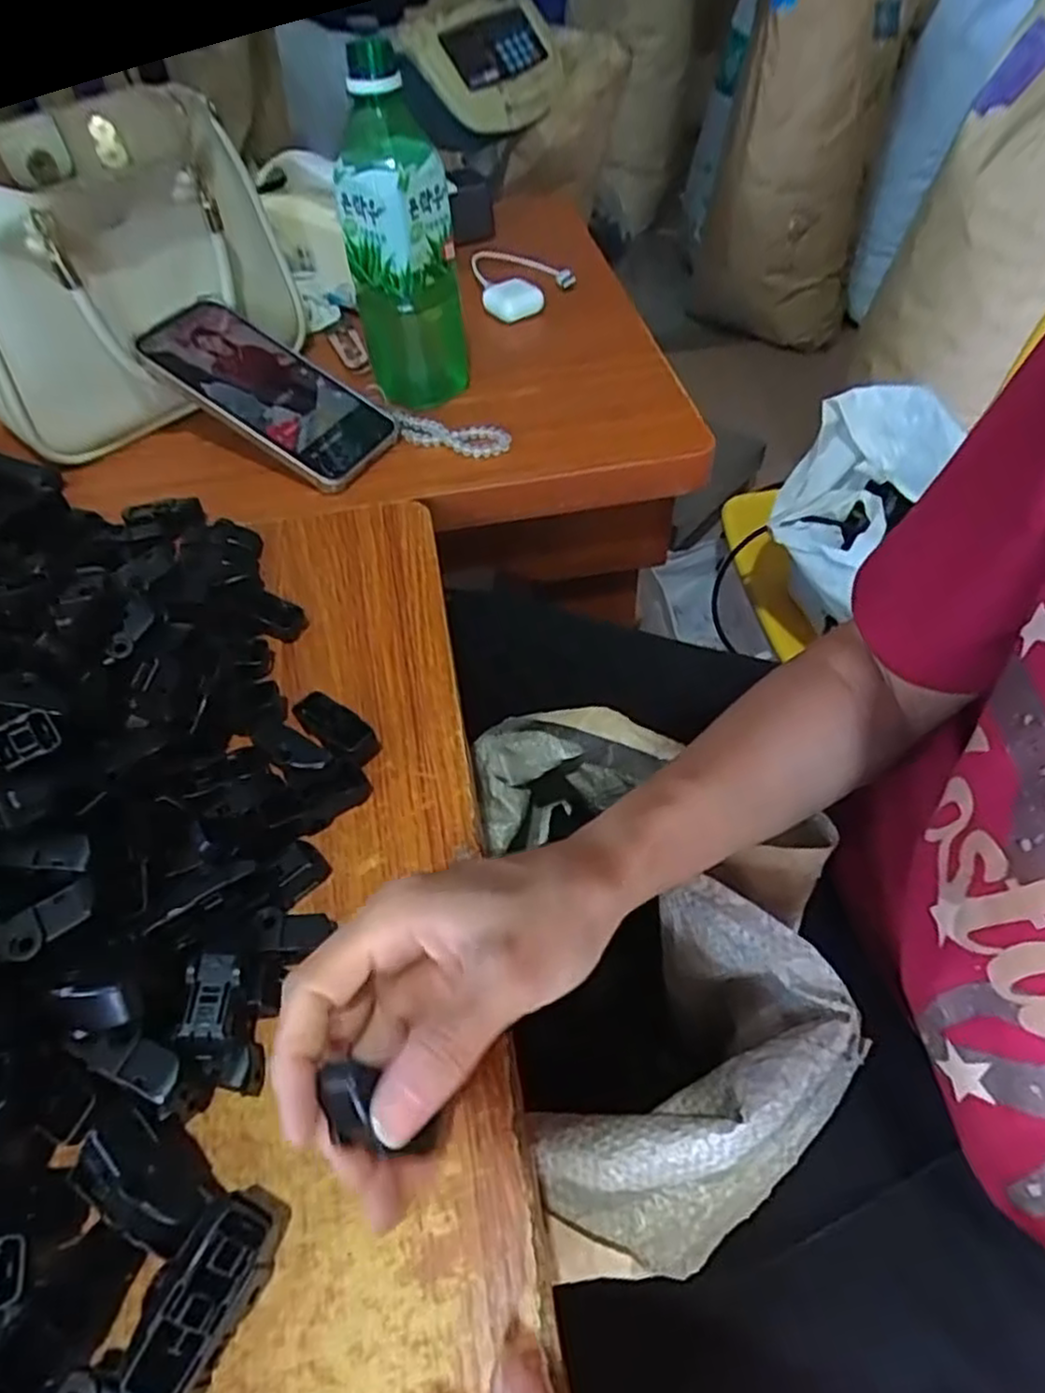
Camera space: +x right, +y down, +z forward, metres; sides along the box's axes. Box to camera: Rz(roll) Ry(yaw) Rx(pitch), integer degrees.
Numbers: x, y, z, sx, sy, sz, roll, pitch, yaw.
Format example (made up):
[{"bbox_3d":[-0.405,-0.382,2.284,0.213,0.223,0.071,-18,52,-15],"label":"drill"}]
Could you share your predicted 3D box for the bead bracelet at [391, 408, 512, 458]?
[{"bbox_3d":[-0.051,-0.187,0.519,0.087,0.011,0.026,13,54,13],"label":"bead bracelet"}]

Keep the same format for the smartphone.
[{"bbox_3d":[-0.176,-0.212,0.514,0.174,0.017,0.084,34,57,1],"label":"smartphone"}]

